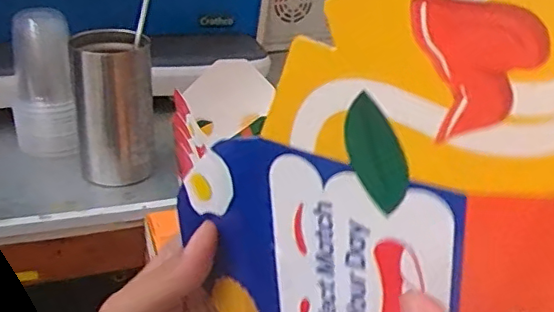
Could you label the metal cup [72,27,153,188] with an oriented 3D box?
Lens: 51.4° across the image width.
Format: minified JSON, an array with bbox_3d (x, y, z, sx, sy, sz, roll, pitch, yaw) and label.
[{"bbox_3d":[-0.184,-0.055,0.656,0.079,0.158,0.083,-2,31,-14],"label":"metal cup"}]

